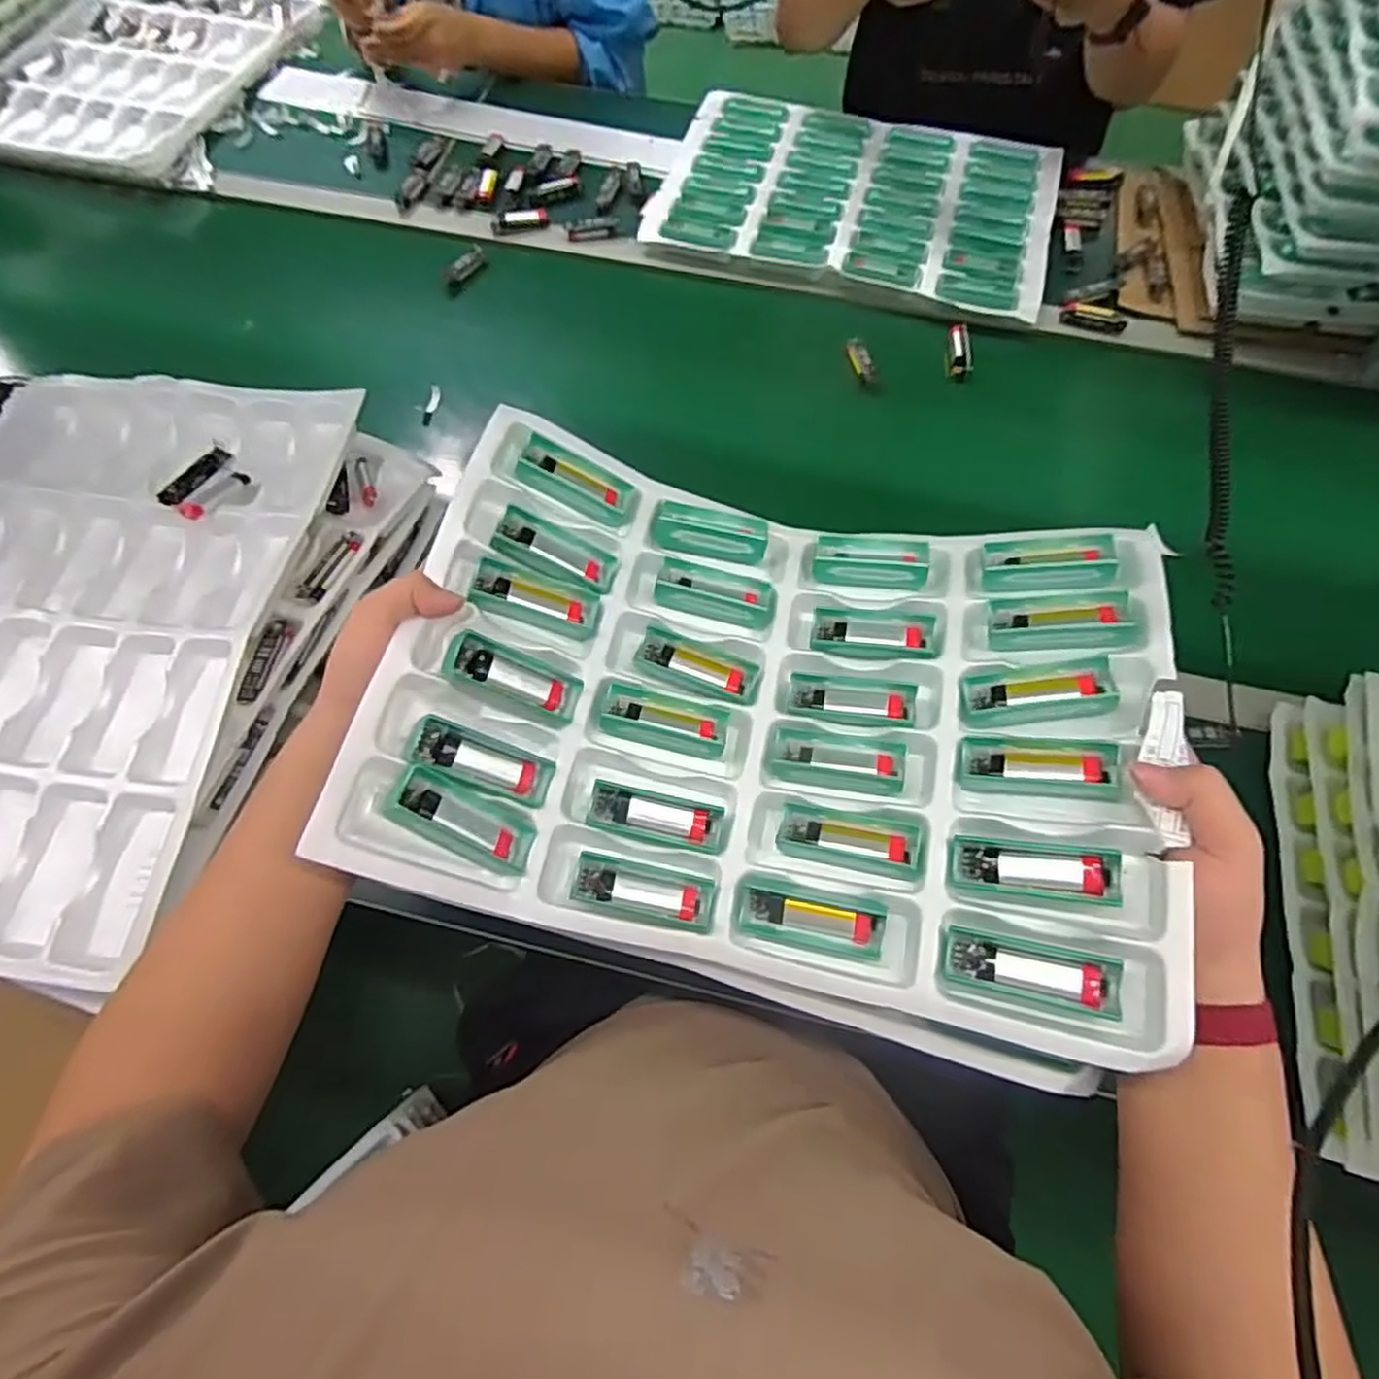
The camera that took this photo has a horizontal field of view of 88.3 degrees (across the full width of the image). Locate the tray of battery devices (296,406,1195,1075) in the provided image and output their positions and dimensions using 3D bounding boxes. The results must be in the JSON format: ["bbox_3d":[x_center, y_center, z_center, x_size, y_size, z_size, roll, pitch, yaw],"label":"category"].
[{"bbox_3d":[0.049,0.006,0.423,0.418,0.082,0.310,12,66,5],"label":"tray of battery devices"}]

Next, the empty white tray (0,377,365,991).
[{"bbox_3d":[-0.459,-0.046,0.529,0.320,0.052,0.452,6,66,4],"label":"empty white tray"}]

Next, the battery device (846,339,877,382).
[{"bbox_3d":[0.181,-0.346,0.746,0.017,0.011,0.056,-18,66,-8],"label":"battery device"}]

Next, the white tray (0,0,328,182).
[{"bbox_3d":[-0.731,-0.854,0.973,0.320,0.039,0.438,8,65,4],"label":"white tray"}]

